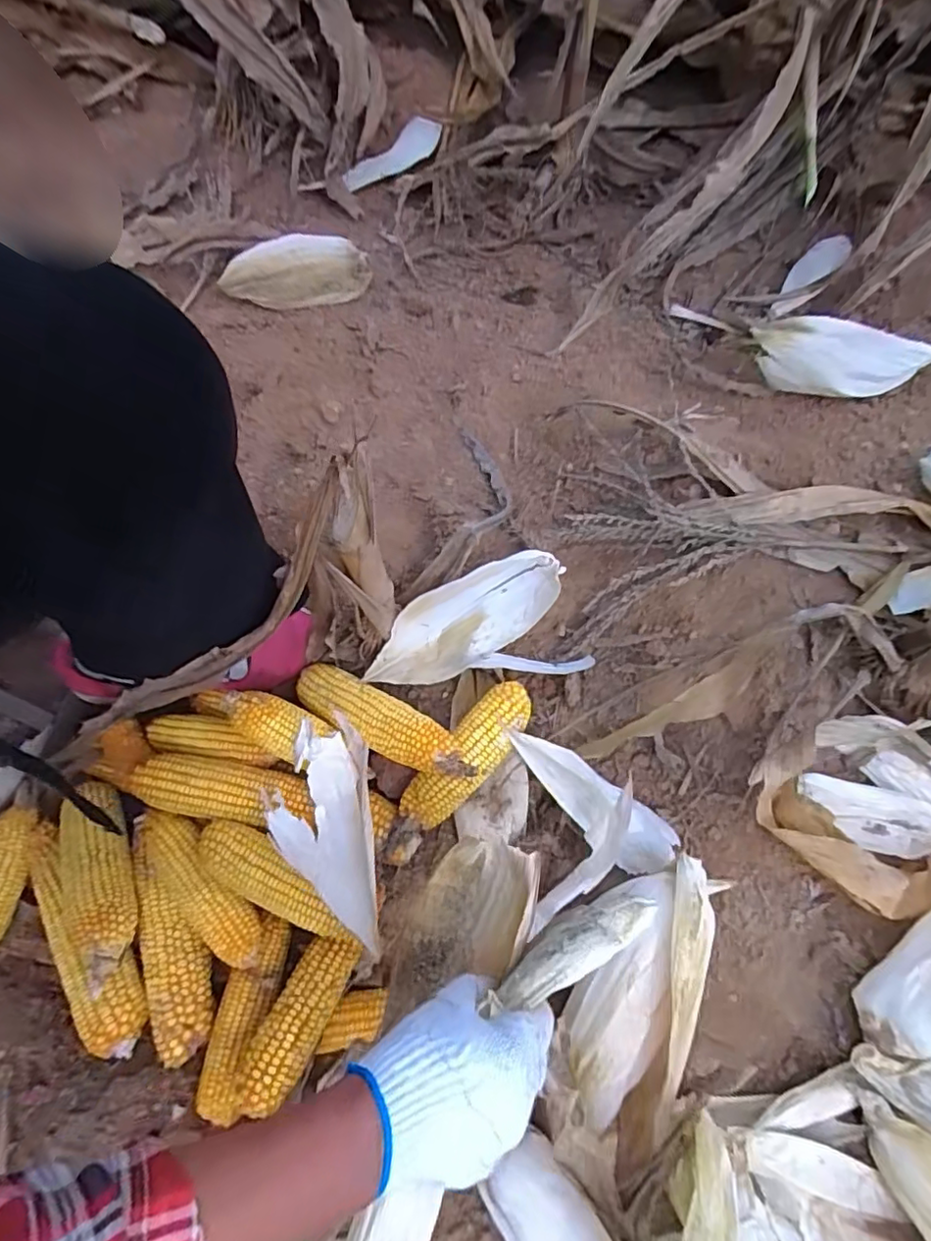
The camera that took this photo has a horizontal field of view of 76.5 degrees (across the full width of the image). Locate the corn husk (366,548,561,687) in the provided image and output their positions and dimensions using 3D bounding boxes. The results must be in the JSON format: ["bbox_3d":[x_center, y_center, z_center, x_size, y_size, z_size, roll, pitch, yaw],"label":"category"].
[{"bbox_3d":[-0.002,0.001,0.587,0.217,0.057,0.079,-31,72,1],"label":"corn husk"}]

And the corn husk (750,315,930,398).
[{"bbox_3d":[0.451,-0.316,0.702,0.224,0.067,0.068,-9,68,-4],"label":"corn husk"}]

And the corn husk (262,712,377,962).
[{"bbox_3d":[-0.126,0.180,0.510,0.081,0.039,0.187,-6,68,-2],"label":"corn husk"}]

